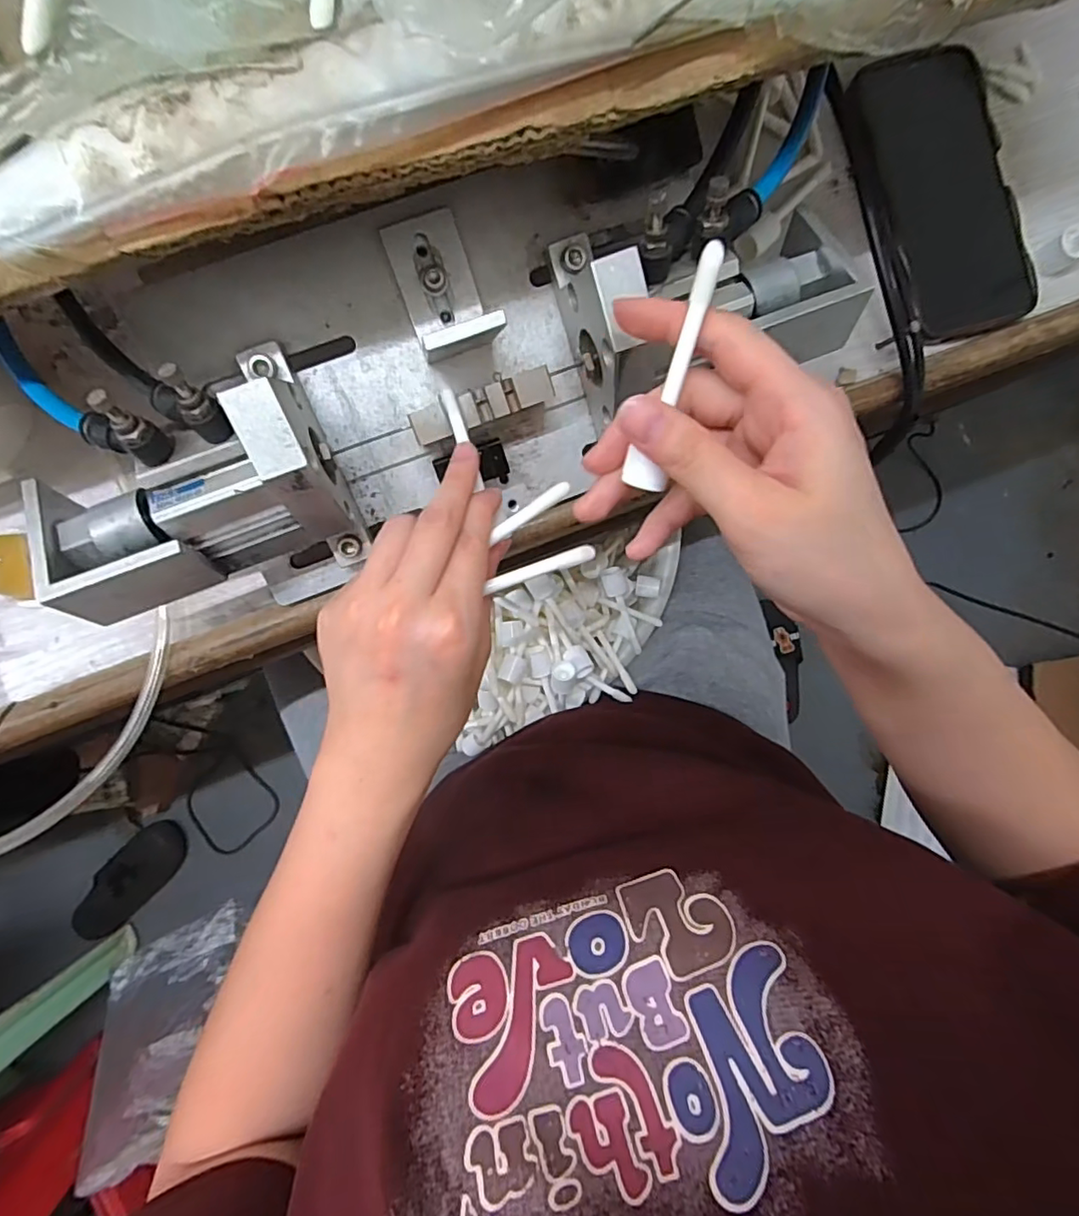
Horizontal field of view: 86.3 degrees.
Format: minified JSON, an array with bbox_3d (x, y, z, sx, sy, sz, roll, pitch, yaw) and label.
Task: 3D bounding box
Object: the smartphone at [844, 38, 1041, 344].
[{"bbox_3d":[0.248,-0.252,0.350,0.079,0.009,0.166,-18,93,-4],"label":"smartphone"}]

